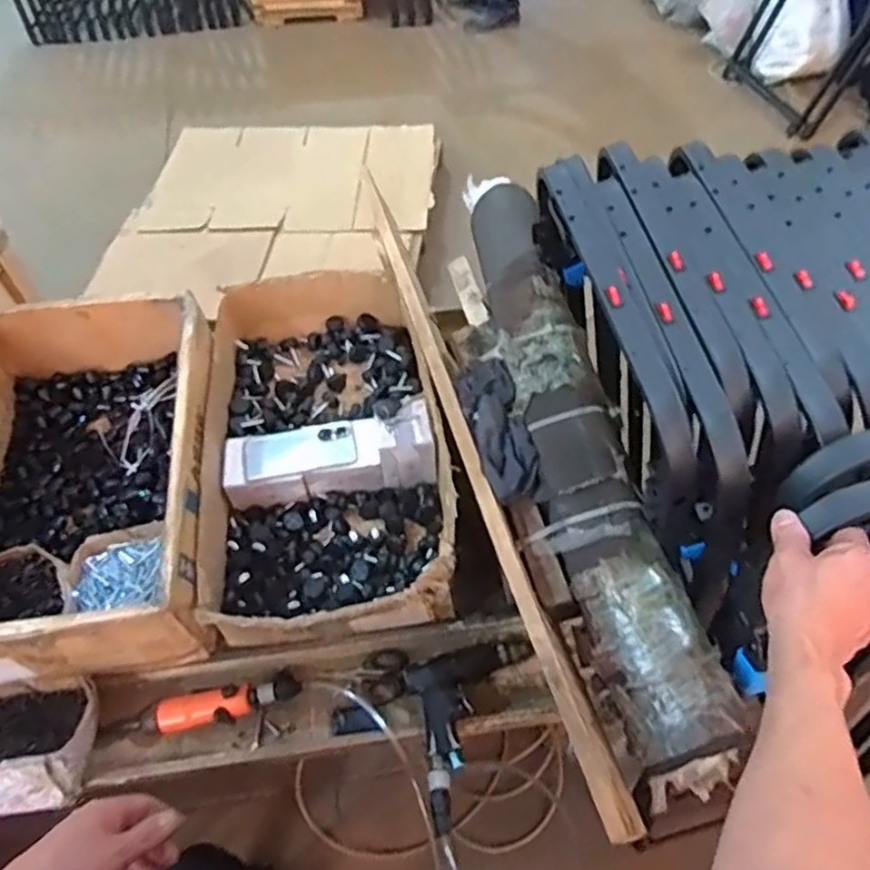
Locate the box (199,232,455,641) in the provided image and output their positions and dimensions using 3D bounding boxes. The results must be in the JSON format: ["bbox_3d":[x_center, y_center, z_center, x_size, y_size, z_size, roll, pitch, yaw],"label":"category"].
[{"bbox_3d":[-0.162,0.009,1.037,0.342,0.137,0.595,-6,56,-2],"label":"box"}]

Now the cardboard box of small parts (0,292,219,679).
[{"bbox_3d":[-0.503,0.053,0.989,0.376,0.166,0.545,-8,56,-3],"label":"cardboard box of small parts"}]

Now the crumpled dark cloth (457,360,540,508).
[{"bbox_3d":[0.082,-0.017,0.931,0.078,0.032,0.226,-12,56,-6],"label":"crumpled dark cloth"}]

